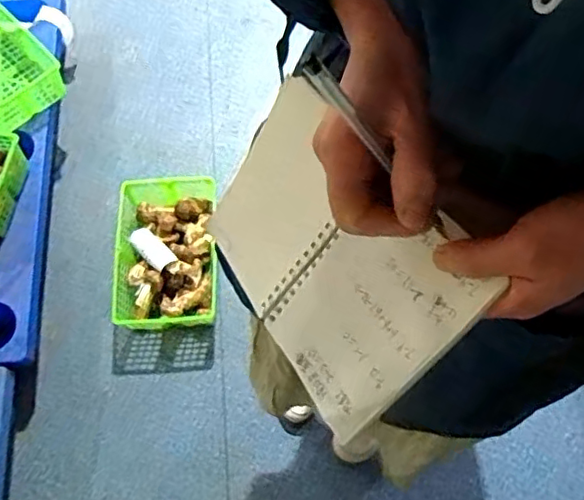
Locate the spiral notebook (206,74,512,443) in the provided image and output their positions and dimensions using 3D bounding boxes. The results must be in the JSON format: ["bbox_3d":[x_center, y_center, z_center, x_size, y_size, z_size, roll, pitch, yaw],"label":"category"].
[{"bbox_3d":[0.021,0.001,0.400,0.142,0.014,0.207,-51,54,19],"label":"spiral notebook"}]

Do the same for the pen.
[{"bbox_3d":[0.049,-0.050,0.316,0.131,0.008,0.008,44,69,-27],"label":"pen"}]

